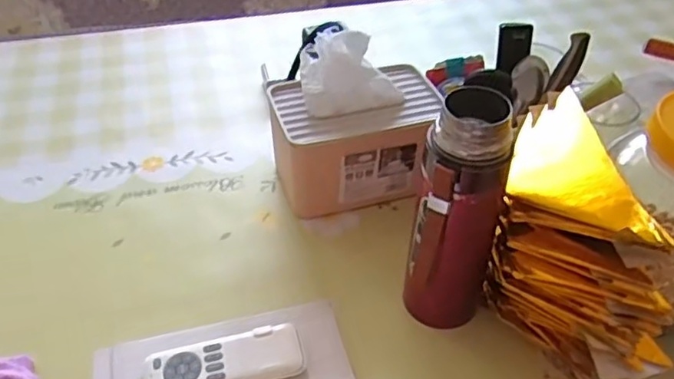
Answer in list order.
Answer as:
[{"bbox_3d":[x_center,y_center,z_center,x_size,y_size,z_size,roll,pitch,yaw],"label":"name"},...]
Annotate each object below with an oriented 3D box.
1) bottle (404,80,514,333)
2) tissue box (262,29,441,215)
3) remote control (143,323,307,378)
[{"bbox_3d":[0.093,0.030,0.471,0.063,0.212,0.060,14,44,14],"label":"bottle"},{"bbox_3d":[0.018,-0.068,0.622,0.171,0.152,0.109,-12,44,-13],"label":"tissue box"},{"bbox_3d":[-0.091,0.143,0.500,0.125,0.015,0.045,-10,44,-11],"label":"remote control"}]

